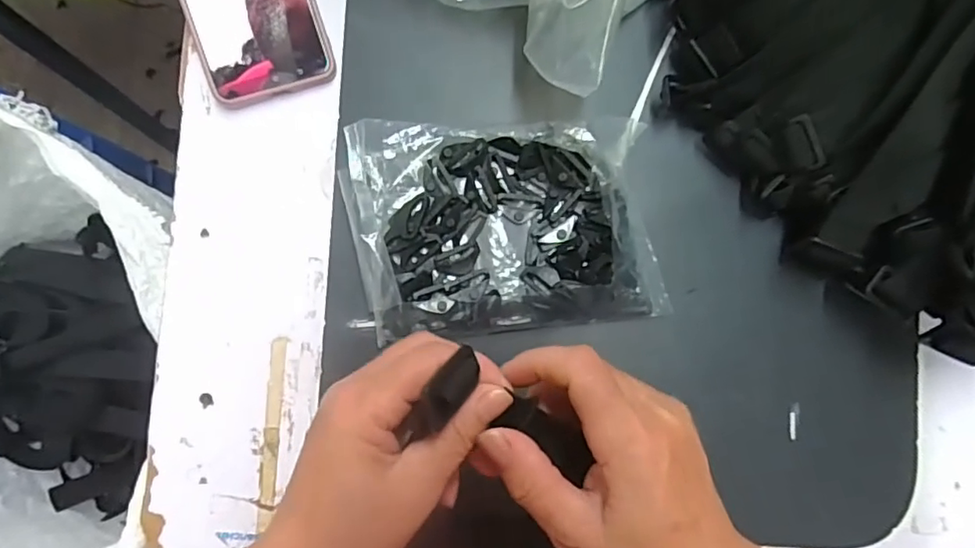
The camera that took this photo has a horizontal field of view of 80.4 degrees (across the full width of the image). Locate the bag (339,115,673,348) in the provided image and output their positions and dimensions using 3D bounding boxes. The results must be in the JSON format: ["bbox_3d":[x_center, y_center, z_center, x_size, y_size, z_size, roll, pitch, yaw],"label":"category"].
[{"bbox_3d":[0.010,-0.030,0.358,0.181,0.026,0.130,-6,87,-1],"label":"bag"}]

